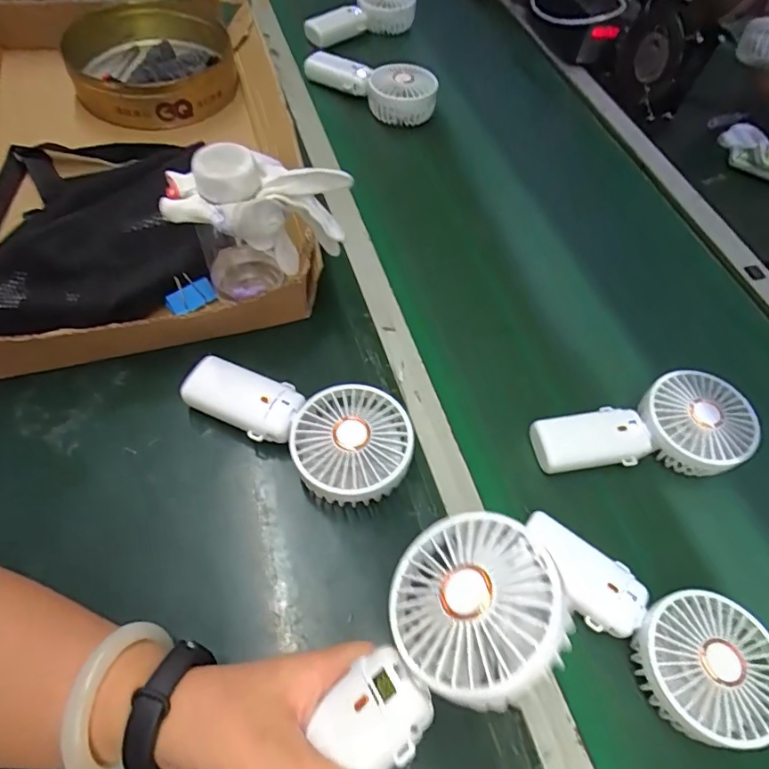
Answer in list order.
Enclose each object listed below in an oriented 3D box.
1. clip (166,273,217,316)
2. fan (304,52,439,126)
[{"bbox_3d":[-0.175,-0.082,0.452,0.041,0.031,0.014,-33,68,-25],"label":"clip"},{"bbox_3d":[-0.022,-0.395,0.677,0.181,0.055,0.076,22,58,6],"label":"fan"}]

